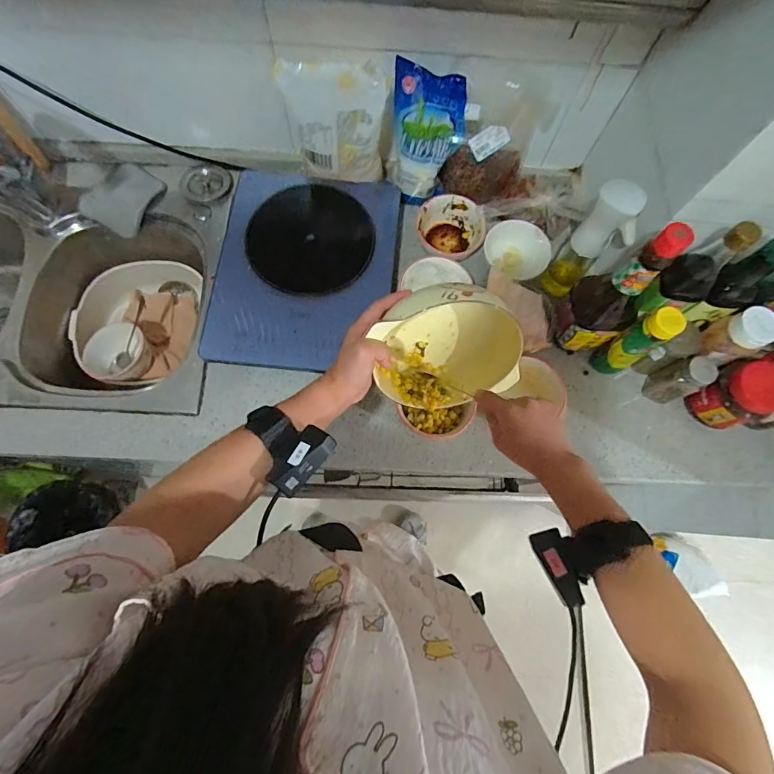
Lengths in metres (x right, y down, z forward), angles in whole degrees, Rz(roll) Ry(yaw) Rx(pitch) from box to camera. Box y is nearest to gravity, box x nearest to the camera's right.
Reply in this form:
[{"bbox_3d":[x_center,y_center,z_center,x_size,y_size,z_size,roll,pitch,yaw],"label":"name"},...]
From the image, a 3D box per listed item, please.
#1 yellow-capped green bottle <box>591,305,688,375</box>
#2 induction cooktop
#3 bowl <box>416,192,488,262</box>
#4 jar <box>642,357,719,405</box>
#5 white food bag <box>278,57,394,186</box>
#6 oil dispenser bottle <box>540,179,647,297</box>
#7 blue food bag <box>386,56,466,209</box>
[{"bbox_3d":[0.367,-0.063,0.624,0.048,0.163,0.047,-29,77,-10],"label":"yellow-capped green bottle"},{"bbox_3d":[-0.129,-0.188,0.698,0.274,0.065,0.343,6,73,-1],"label":"induction cooktop"},{"bbox_3d":[0.109,-0.272,0.732,0.115,0.057,0.104,23,74,4],"label":"bowl"},{"bbox_3d":[0.443,-0.010,0.641,0.050,0.116,0.049,1,74,-2],"label":"jar"},{"bbox_3d":[-0.077,-0.391,0.644,0.150,0.171,0.057,-1,74,-3],"label":"white food bag"},{"bbox_3d":[0.303,-0.206,0.633,0.073,0.215,0.055,43,77,10],"label":"oil dispenser bottle"},{"bbox_3d":[0.059,-0.394,0.669,0.112,0.192,0.080,9,73,0],"label":"blue food bag"}]

